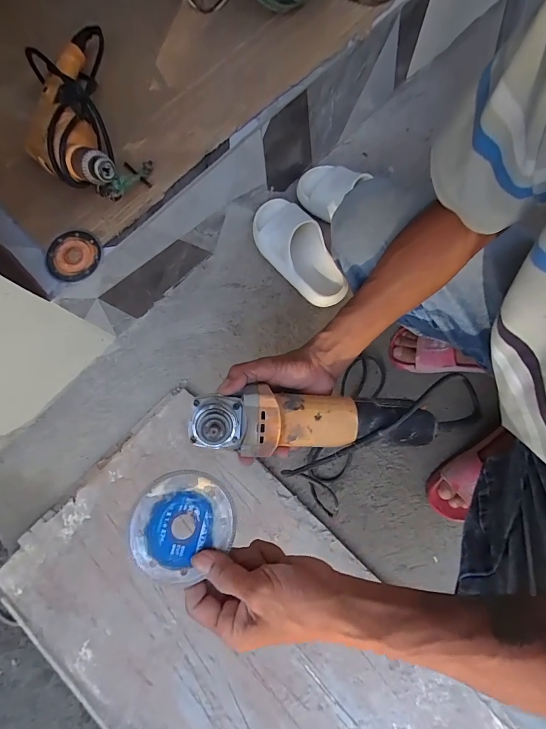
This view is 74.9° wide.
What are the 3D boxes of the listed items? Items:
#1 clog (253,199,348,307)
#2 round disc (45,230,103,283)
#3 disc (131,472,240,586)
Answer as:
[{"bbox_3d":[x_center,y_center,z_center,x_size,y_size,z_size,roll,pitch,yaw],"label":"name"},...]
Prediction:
[{"bbox_3d":[0.049,-0.231,0.712,0.110,0.087,0.259,-32,79,-6],"label":"clog"},{"bbox_3d":[-0.300,-0.163,0.539,0.072,0.013,0.083,41,83,11],"label":"round disc"},{"bbox_3d":[-0.078,0.136,0.305,0.088,0.004,0.081,4,78,-19],"label":"disc"}]

